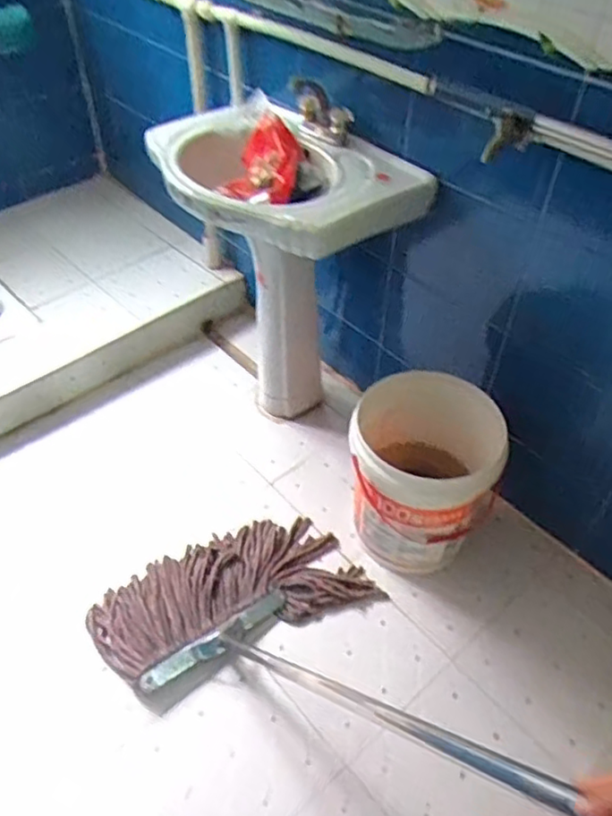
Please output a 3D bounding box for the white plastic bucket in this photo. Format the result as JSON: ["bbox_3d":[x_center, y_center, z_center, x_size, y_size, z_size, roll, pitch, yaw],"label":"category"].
[{"bbox_3d":[0.250,0.152,1.423,0.318,0.375,0.293,0,46,0],"label":"white plastic bucket"}]

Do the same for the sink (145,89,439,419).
[{"bbox_3d":[-0.089,-0.306,1.629,0.414,0.728,0.636,-34,55,-28],"label":"sink"}]

